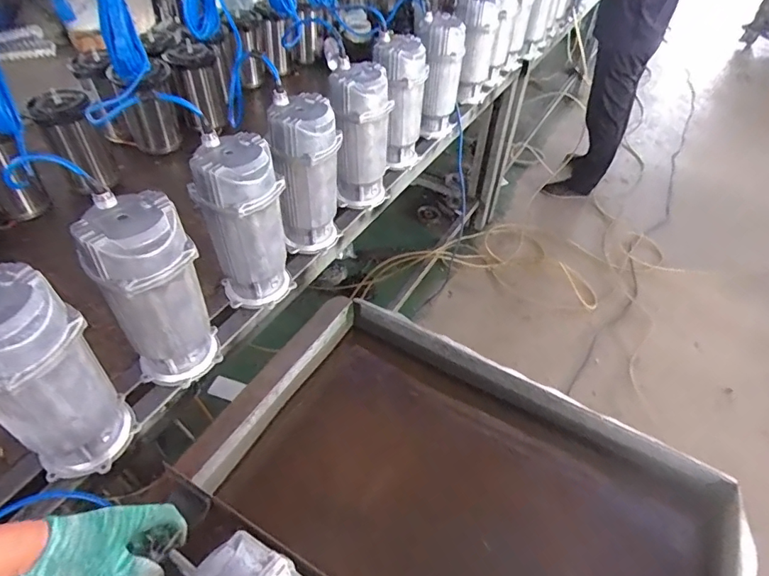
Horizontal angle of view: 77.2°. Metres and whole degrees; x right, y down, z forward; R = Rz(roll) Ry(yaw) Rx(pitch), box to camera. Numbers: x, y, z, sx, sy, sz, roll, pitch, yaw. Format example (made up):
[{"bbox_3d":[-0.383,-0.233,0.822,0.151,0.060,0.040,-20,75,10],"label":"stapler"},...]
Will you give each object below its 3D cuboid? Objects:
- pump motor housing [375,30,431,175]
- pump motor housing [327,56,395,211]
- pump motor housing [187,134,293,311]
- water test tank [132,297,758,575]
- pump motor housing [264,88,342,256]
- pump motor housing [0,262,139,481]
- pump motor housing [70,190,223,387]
[{"bbox_3d":[0.032,-0.434,1.183,0.129,0.295,0.113,3,46,-1],"label":"pump motor housing"},{"bbox_3d":[-0.053,-0.333,1.091,0.127,0.296,0.133,0,46,-4],"label":"pump motor housing"},{"bbox_3d":[-0.245,-0.102,0.851,0.140,0.295,0.112,-14,49,-17],"label":"pump motor housing"},{"bbox_3d":[0.096,0.368,0.735,0.753,0.224,0.556,26,50,20],"label":"water test tank"},{"bbox_3d":[-0.152,-0.211,0.957,0.124,0.296,0.117,0,46,-4],"label":"pump motor housing"},{"bbox_3d":[-0.434,0.122,0.617,0.113,0.294,0.134,34,53,26],"label":"pump motor housing"},{"bbox_3d":[-0.343,0.016,0.730,0.136,0.296,0.114,-15,49,-18],"label":"pump motor housing"}]

